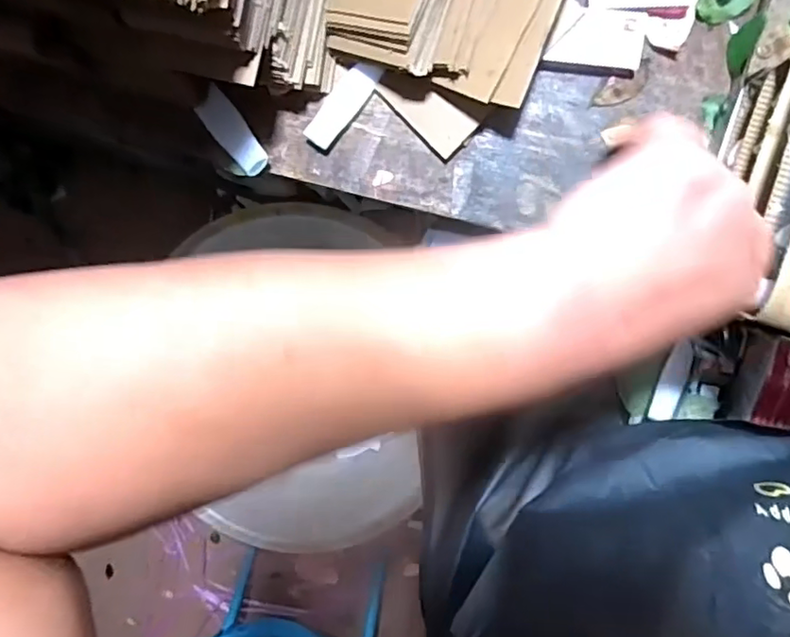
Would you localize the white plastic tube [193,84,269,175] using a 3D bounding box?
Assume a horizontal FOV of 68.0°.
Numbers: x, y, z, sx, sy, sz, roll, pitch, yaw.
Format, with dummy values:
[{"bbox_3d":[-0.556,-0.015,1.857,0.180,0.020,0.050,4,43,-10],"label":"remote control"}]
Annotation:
[{"bbox_3d":[-0.127,-0.144,0.454,0.026,0.016,0.075,-38,88,8],"label":"white plastic tube"}]

